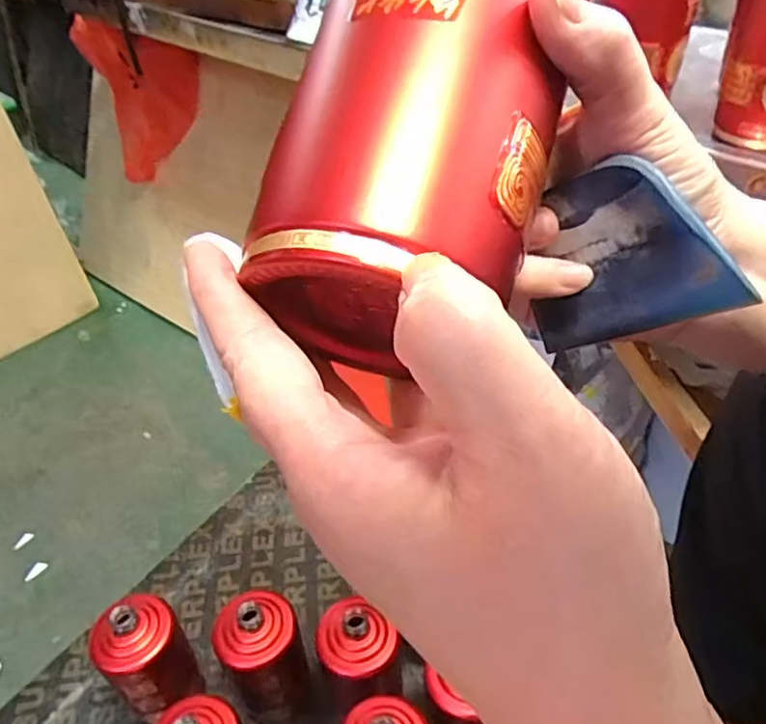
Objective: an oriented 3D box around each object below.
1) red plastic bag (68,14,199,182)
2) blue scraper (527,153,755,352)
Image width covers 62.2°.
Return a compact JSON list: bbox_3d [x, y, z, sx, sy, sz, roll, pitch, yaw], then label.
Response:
[{"bbox_3d":[-0.488,-0.541,1.340,0.166,0.309,0.285,-27,45,-23],"label":"red plastic bag"},{"bbox_3d":[0.077,-0.036,0.221,0.005,0.057,0.074,-37,12,-36],"label":"blue scraper"}]

